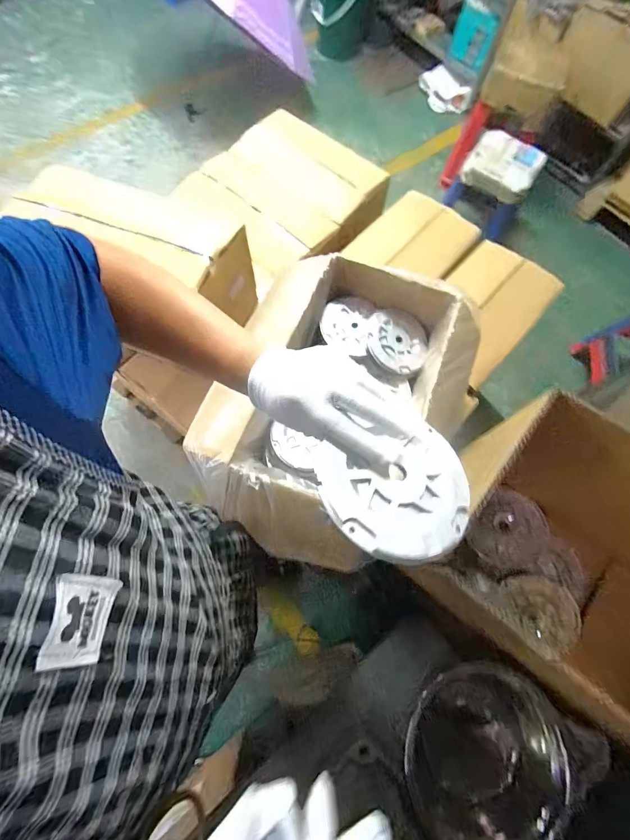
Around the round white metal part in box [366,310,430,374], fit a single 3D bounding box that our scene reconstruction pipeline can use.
[{"bbox_3d":[0.169,-0.158,0.739,0.129,0.028,0.129,11,79,-11],"label":"round white metal part in box"}]

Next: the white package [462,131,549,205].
[{"bbox_3d":[0.757,-1.021,1.464,0.270,0.120,0.213,31,73,8],"label":"white package"}]

